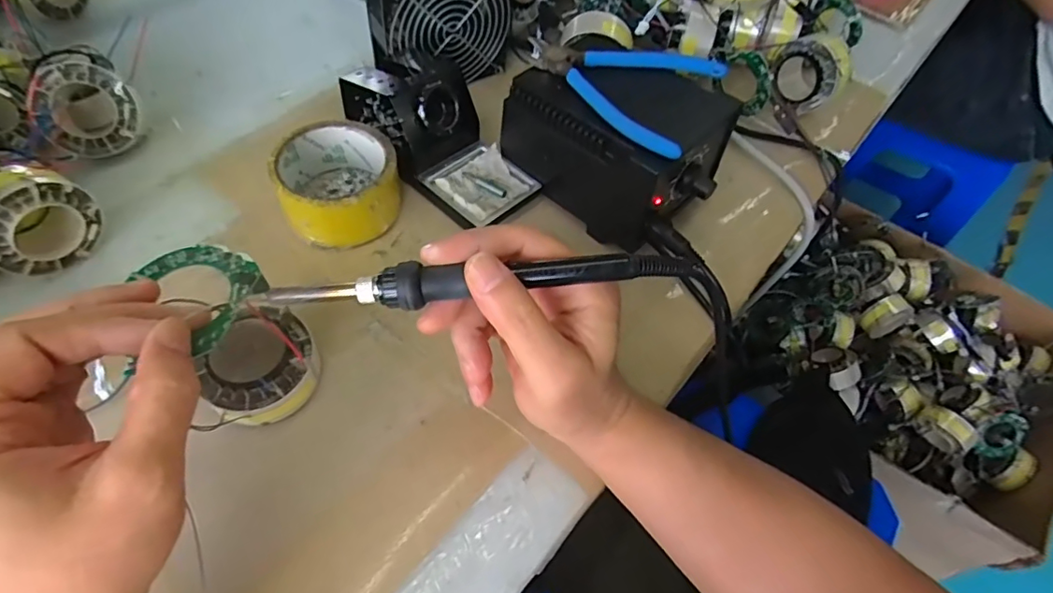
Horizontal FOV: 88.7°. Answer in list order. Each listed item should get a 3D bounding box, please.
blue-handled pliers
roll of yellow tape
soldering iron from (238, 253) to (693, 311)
[{"bbox_3d":[0.069,-0.159,0.391,0.140,0.015,0.107,34,60,16],"label":"blue-handled pliers"},{"bbox_3d":[-0.137,-0.082,0.399,0.083,0.048,0.084,2,57,-4],"label":"roll of yellow tape"},{"bbox_3d":[-0.022,-0.007,0.249,0.204,0.016,0.017,-5,57,0],"label":"soldering iron"}]

